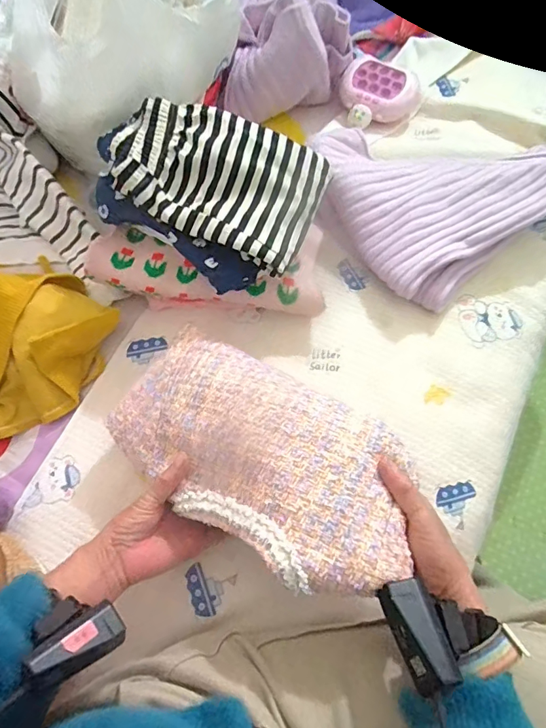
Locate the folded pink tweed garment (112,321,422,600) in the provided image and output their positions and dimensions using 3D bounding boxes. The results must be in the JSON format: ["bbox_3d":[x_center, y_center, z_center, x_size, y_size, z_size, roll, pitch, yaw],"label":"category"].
[{"bbox_3d":[-0.017,0.076,0.422,0.299,0.045,0.154,29,70,31],"label":"folded pink tweed garment"}]

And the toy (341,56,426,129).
[{"bbox_3d":[0.156,-0.410,0.700,0.119,0.042,0.103,29,71,12],"label":"toy"}]

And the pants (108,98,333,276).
[{"bbox_3d":[-0.059,-0.209,0.501,0.213,0.063,0.152,21,69,9],"label":"pants"}]

